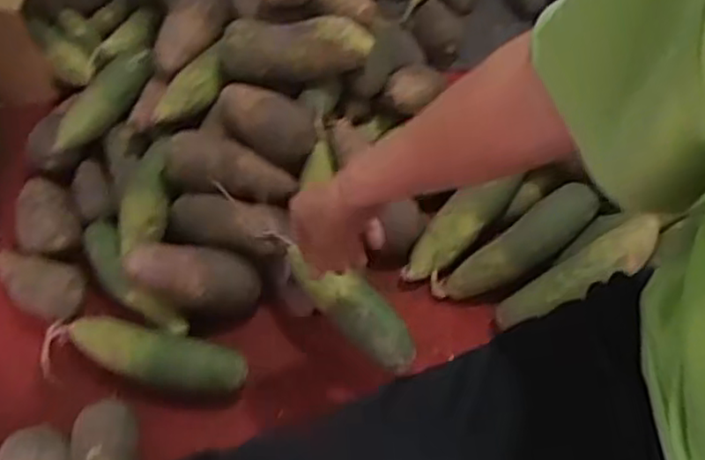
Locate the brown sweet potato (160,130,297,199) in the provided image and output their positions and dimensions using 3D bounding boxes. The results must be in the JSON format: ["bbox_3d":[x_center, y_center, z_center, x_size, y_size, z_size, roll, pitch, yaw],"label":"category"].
[{"bbox_3d":[-0.146,-0.070,0.817,0.160,0.062,0.062,15,54,-18],"label":"brown sweet potato"}]

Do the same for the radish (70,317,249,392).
[{"bbox_3d":[-0.222,0.136,0.743,0.216,0.054,0.059,11,59,8],"label":"radish"}]

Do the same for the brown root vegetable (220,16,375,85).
[{"bbox_3d":[-0.072,-0.229,0.844,0.188,0.064,0.056,-2,58,0],"label":"brown root vegetable"}]

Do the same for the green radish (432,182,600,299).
[{"bbox_3d":[0.191,0.022,0.787,0.211,0.046,0.048,-35,57,14],"label":"green radish"}]

